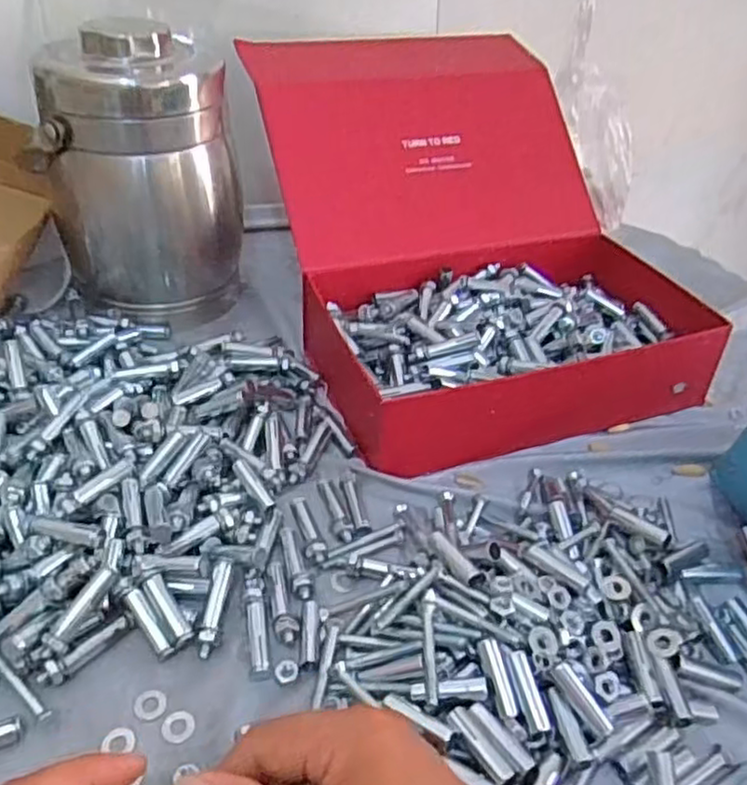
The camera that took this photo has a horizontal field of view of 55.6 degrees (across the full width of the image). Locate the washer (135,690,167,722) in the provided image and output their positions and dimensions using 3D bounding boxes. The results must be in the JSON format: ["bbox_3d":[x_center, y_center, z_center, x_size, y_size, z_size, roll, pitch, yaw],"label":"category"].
[{"bbox_3d":[-0.117,0.163,0.371,0.016,0.004,0.015,2,39,-2],"label":"washer"}]

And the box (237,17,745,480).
[{"bbox_3d":[0.078,-0.151,0.622,0.297,0.185,0.377,-11,41,-18],"label":"box"}]

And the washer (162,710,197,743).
[{"bbox_3d":[-0.101,0.172,0.366,0.017,0.004,0.016,2,39,-2],"label":"washer"}]

